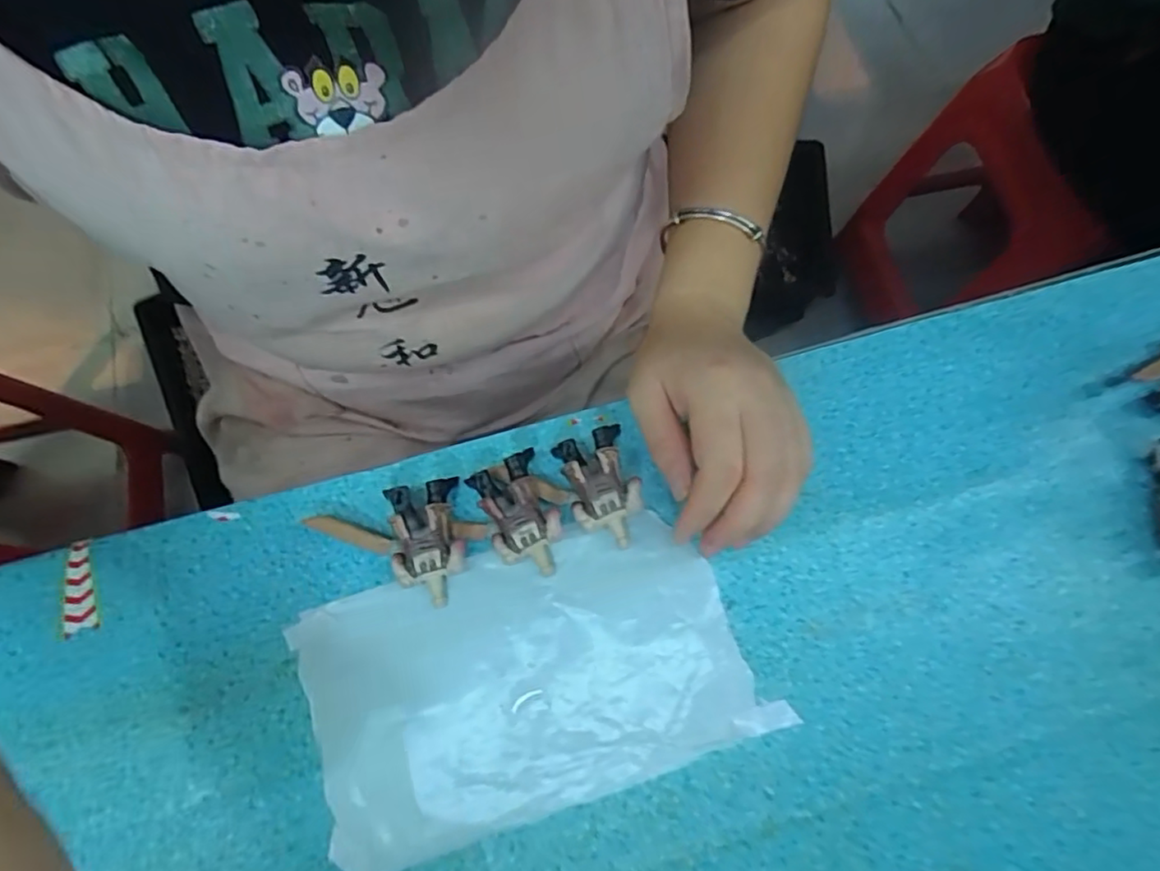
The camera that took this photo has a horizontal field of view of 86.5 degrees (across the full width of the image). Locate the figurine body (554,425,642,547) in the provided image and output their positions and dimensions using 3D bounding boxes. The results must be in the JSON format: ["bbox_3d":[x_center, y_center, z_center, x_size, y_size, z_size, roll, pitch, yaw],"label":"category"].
[{"bbox_3d":[0.011,0.027,0.310,0.034,0.022,0.059,-17,71,-6],"label":"figurine body"}]

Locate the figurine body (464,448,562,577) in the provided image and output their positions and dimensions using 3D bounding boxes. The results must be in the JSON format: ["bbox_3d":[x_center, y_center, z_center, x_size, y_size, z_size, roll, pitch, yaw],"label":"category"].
[{"bbox_3d":[-0.029,0.040,0.305,0.034,0.022,0.057,-23,72,-8],"label":"figurine body"}]

